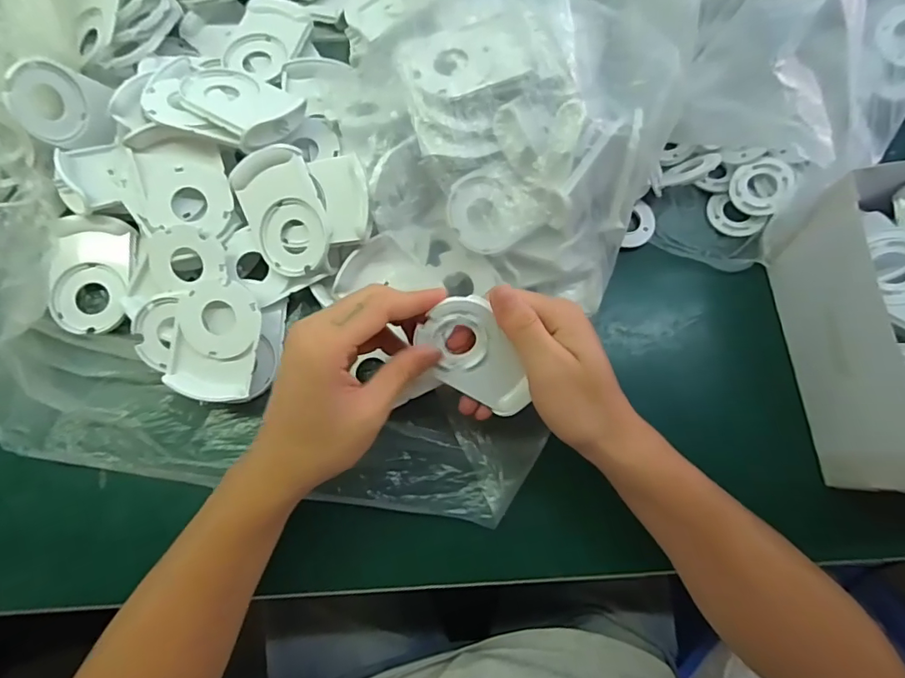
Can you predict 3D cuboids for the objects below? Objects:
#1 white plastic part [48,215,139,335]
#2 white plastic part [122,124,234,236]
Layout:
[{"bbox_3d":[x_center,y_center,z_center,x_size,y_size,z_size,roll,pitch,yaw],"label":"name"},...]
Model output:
[{"bbox_3d":[-0.258,-0.046,0.361,0.058,0.022,0.080,-2,76,-2],"label":"white plastic part"},{"bbox_3d":[-0.187,-0.106,0.343,0.066,0.015,0.066,0,92,-9],"label":"white plastic part"}]

